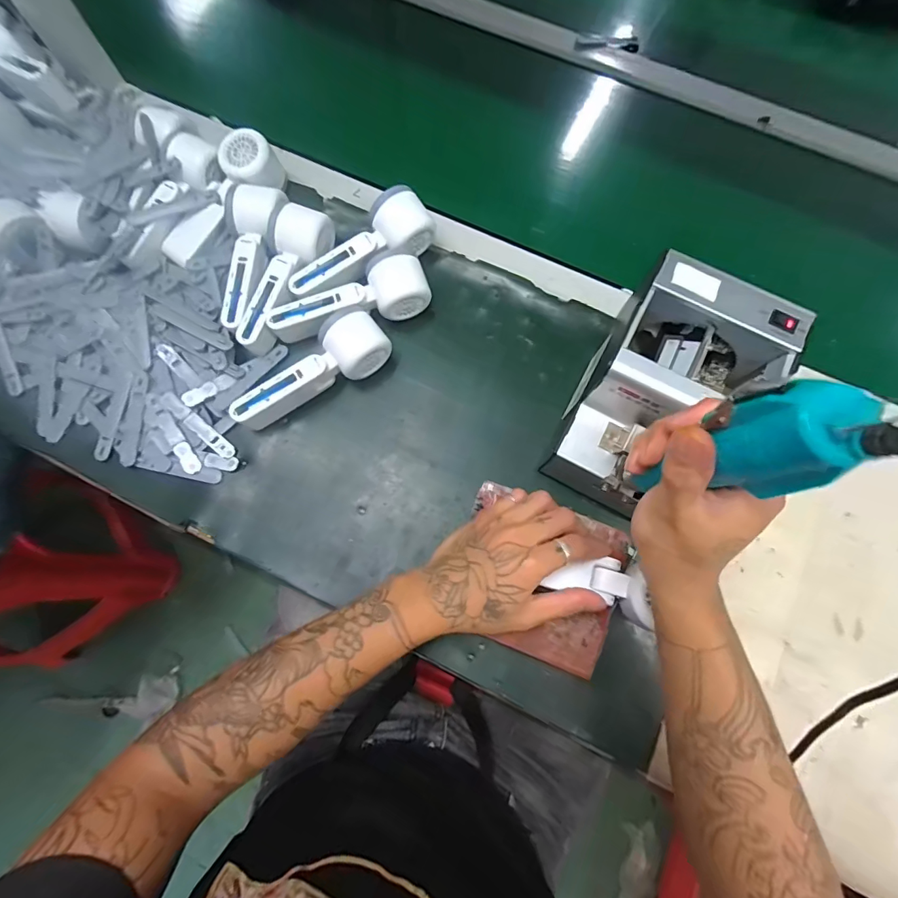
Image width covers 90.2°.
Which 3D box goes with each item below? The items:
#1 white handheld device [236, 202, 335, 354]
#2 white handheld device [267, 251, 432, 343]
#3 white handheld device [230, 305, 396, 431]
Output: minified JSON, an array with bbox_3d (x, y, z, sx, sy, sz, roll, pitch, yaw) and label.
[{"bbox_3d":[-0.174,-0.178,0.467,0.055,0.045,0.158,16,75,4],"label":"white handheld device"},{"bbox_3d":[-0.102,-0.150,0.467,0.161,0.057,0.061,-26,78,-7],"label":"white handheld device"},{"bbox_3d":[-0.137,-0.072,0.448,0.160,0.057,0.055,-41,80,-10],"label":"white handheld device"}]

